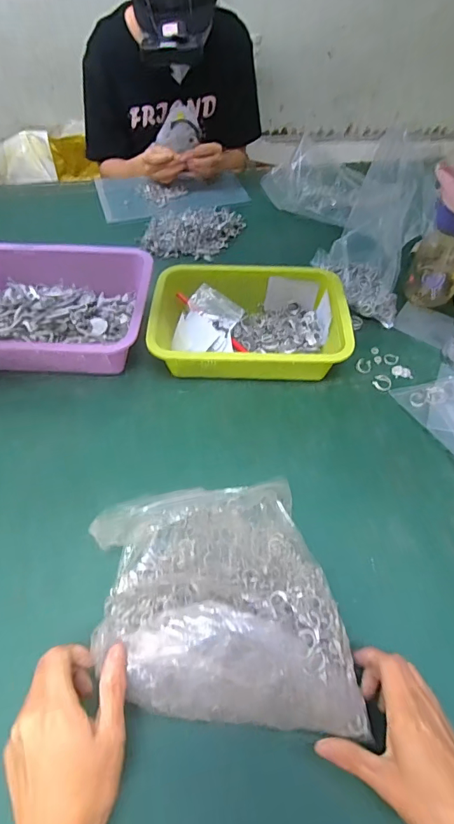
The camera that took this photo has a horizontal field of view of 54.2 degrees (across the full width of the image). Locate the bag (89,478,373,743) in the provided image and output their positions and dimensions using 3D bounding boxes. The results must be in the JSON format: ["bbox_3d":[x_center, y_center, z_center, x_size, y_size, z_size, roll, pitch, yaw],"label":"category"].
[{"bbox_3d":[-0.005,0.152,0.394,0.198,0.109,0.229,-10,53,-7],"label":"bag"}]

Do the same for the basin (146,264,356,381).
[{"bbox_3d":[0.031,-0.127,0.648,0.270,0.077,0.174,0,52,0],"label":"basin"}]

